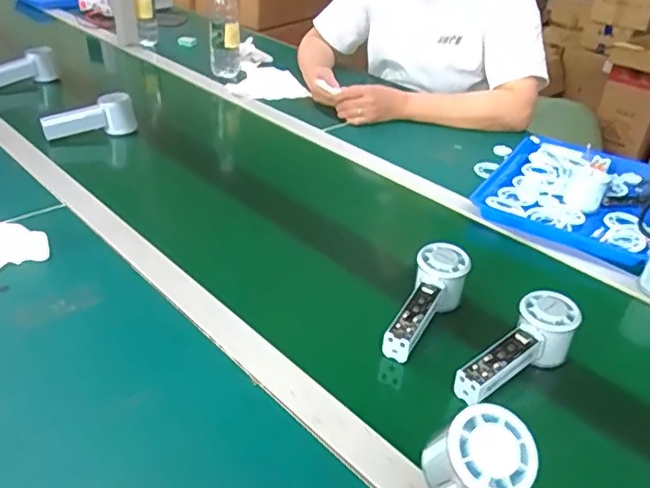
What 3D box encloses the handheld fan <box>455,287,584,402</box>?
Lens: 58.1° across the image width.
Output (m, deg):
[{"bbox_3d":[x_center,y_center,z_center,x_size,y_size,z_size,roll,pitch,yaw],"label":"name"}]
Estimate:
[{"bbox_3d":[0.187,0.110,0.580,0.159,0.063,0.053,-30,46,-22],"label":"handheld fan"}]

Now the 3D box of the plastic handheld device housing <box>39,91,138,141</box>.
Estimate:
[{"bbox_3d":[-0.413,-0.223,1.022,0.155,0.064,0.056,-9,36,-22],"label":"plastic handheld device housing"}]

